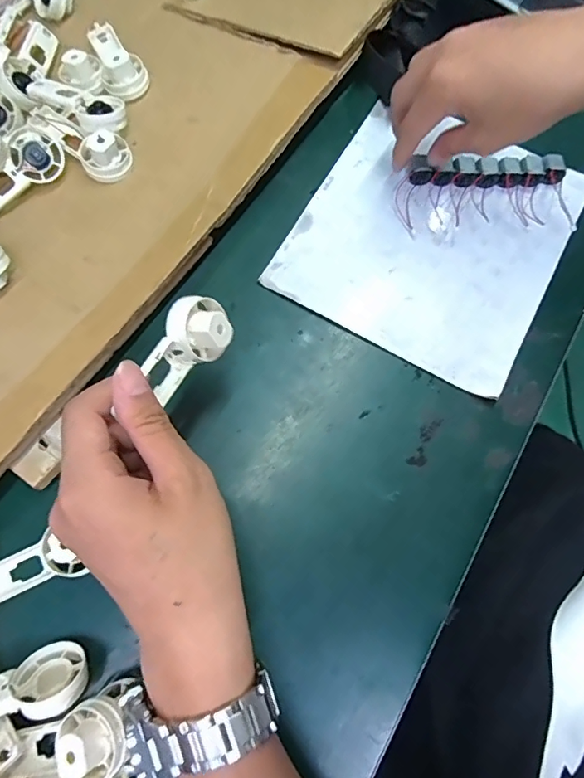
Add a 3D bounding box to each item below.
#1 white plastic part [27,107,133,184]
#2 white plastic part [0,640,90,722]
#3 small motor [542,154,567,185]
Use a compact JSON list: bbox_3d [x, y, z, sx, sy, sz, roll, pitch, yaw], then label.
[{"bbox_3d":[-0.172,-0.208,0.390,0.092,0.024,0.038,40,75,11],"label":"white plastic part"},{"bbox_3d":[-0.167,0.176,0.273,0.091,0.041,0.015,-9,113,-28],"label":"white plastic part"},{"bbox_3d":[0.228,-0.192,0.421,0.018,0.014,0.026,6,71,1],"label":"small motor"}]

